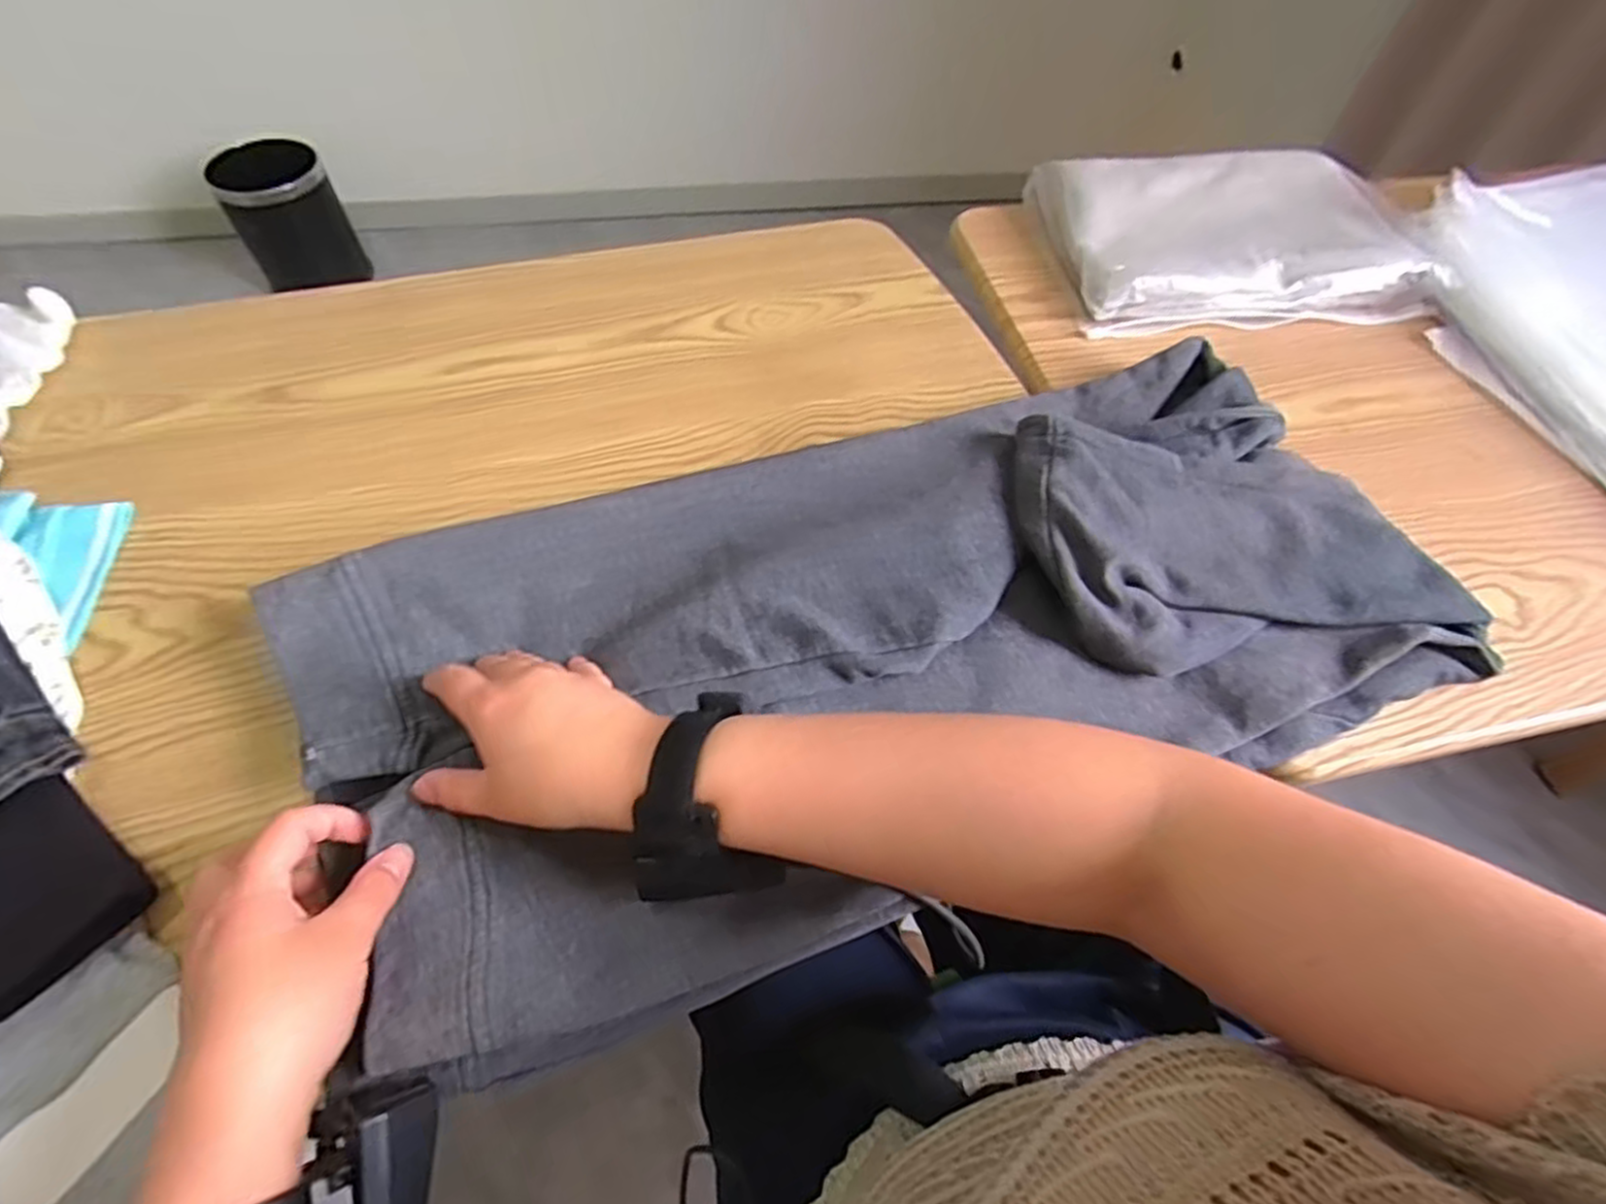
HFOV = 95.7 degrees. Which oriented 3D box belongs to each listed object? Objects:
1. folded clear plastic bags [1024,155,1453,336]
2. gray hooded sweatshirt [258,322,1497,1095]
[{"bbox_3d":[0.395,-0.340,0.672,0.331,0.044,0.201,-5,58,-7],"label":"folded clear plastic bags"},{"bbox_3d":[0.059,0.009,0.431,0.635,0.052,0.301,-15,59,-11],"label":"gray hooded sweatshirt"}]

